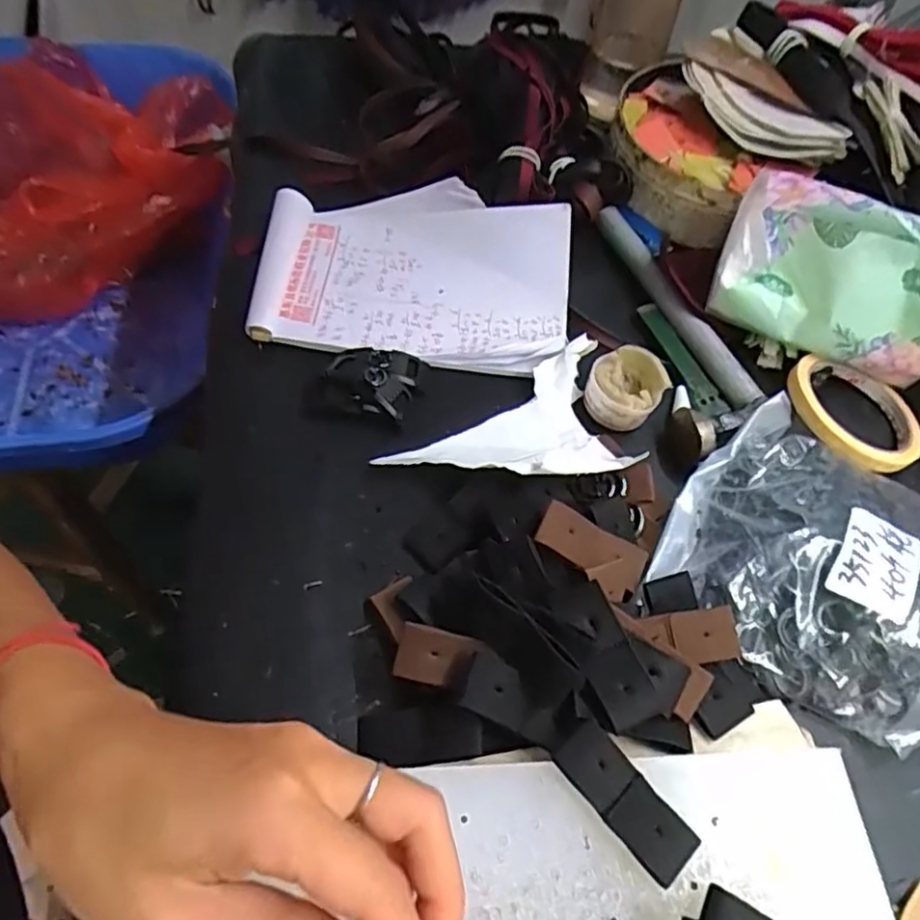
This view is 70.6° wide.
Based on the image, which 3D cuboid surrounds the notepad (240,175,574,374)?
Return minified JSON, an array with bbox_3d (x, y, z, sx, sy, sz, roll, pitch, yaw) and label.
[{"bbox_3d":[-0.032,-0.138,0.464,0.213,0.030,0.143,4,59,5],"label":"notepad"}]

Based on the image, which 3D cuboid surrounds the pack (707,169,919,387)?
[{"bbox_3d":[0.255,-0.124,0.439,0.156,0.081,0.085,30,61,12],"label":"pack"}]

